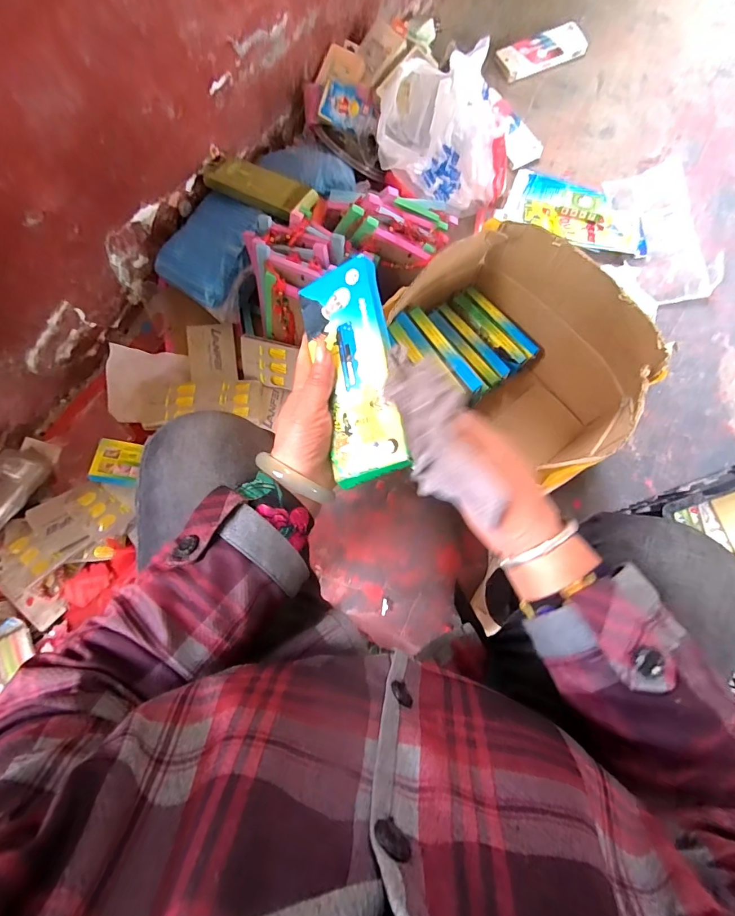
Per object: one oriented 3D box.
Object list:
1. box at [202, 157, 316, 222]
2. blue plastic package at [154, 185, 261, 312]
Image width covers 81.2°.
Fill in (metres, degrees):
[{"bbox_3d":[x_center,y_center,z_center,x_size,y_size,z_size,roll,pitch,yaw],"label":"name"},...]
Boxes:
[{"bbox_3d":[-0.199,-0.500,0.793,0.211,0.038,0.078,27,80,5],"label":"box"},{"bbox_3d":[-0.289,-0.392,0.789,0.172,0.051,0.211,30,80,5],"label":"blue plastic package"}]

